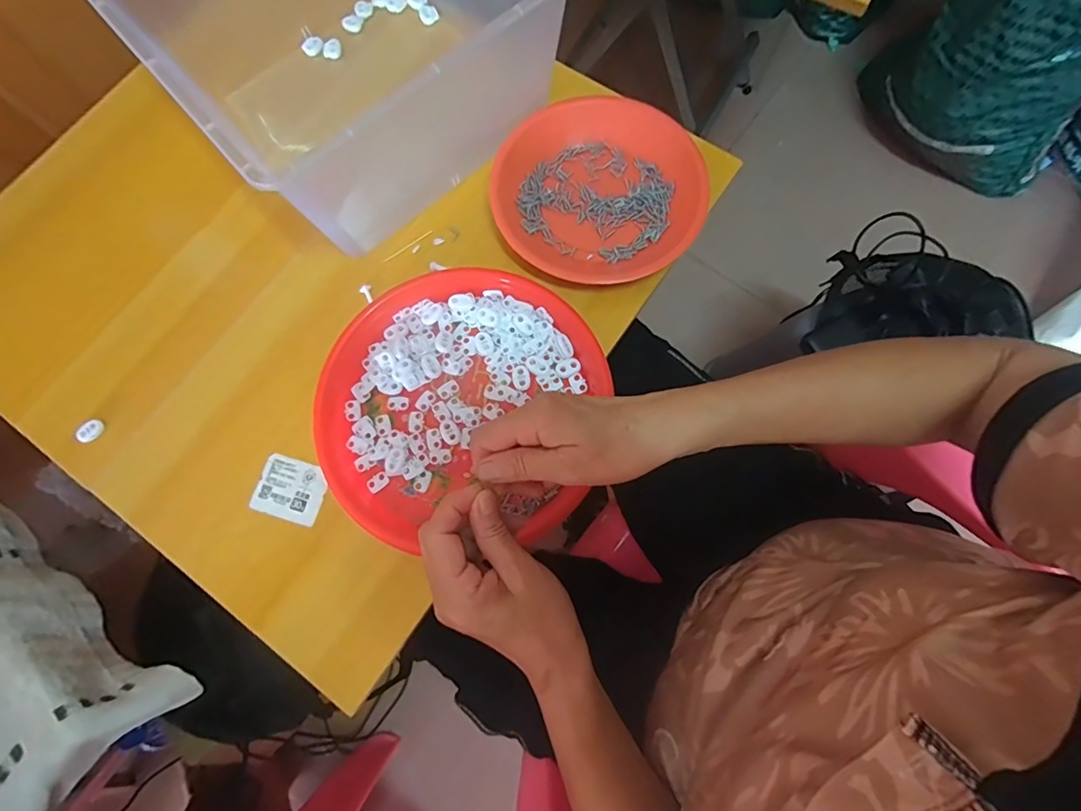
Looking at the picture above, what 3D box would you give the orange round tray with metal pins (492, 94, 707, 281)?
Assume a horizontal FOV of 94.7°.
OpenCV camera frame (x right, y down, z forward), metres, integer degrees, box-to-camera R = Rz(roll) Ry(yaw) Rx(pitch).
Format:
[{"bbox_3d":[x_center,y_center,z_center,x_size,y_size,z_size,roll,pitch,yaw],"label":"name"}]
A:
[{"bbox_3d":[0.056,-0.203,0.472,0.193,0.032,0.173,15,77,4],"label":"orange round tray with metal pins"}]

